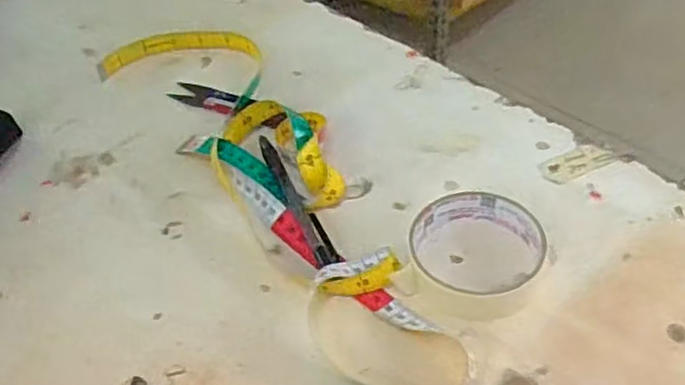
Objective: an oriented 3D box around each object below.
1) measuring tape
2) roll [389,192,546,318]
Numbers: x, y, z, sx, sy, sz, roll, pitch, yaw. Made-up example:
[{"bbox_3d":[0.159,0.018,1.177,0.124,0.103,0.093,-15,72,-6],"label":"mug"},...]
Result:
[{"bbox_3d":[-0.053,-0.045,0.513,0.111,0.034,0.383,-30,51,-26],"label":"measuring tape"},{"bbox_3d":[0.084,0.035,0.427,0.083,0.022,0.089,-1,44,1],"label":"roll"}]

